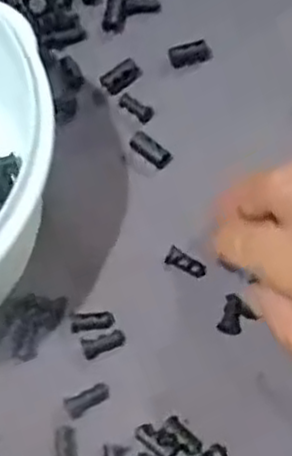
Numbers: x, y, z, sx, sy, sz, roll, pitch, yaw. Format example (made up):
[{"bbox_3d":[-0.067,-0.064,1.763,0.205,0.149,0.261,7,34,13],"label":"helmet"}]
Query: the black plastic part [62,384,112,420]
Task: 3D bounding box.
[{"bbox_3d":[-0.023,0.067,0.291,0.018,0.004,0.008,-24,70,-11],"label":"black plastic part"}]

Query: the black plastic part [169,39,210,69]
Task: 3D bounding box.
[{"bbox_3d":[0.021,-0.084,0.355,0.018,0.006,0.011,-15,68,-7],"label":"black plastic part"}]

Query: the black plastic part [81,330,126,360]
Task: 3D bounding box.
[{"bbox_3d":[-0.017,0.046,0.299,0.017,0.004,0.008,-19,69,-9],"label":"black plastic part"}]

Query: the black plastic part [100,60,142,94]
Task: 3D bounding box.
[{"bbox_3d":[-0.012,-0.073,0.351,0.020,0.006,0.011,-39,73,-16],"label":"black plastic part"}]

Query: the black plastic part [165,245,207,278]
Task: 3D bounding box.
[{"bbox_3d":[0.017,0.015,0.314,0.017,0.004,0.007,27,69,10],"label":"black plastic part"}]

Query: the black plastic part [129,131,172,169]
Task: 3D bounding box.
[{"bbox_3d":[0.002,-0.036,0.335,0.020,0.005,0.009,40,72,15],"label":"black plastic part"}]

